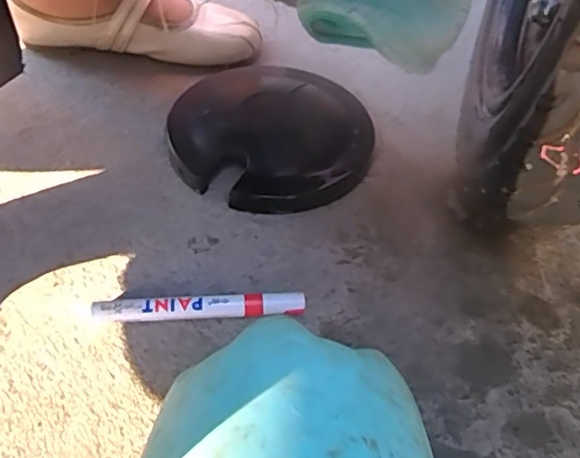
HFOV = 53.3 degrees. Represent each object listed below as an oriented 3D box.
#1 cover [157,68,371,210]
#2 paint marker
[{"bbox_3d":[-0.018,-0.094,0.513,0.177,0.036,0.180,2,49,-2],"label":"cover"},{"bbox_3d":[-0.061,0.055,0.394,0.140,0.017,0.015,-1,49,-4],"label":"paint marker"}]

